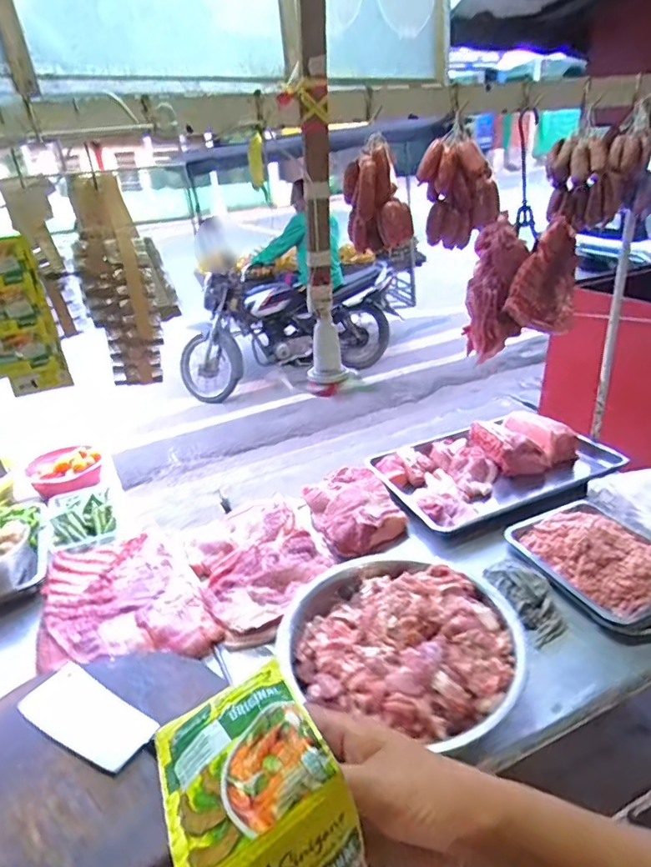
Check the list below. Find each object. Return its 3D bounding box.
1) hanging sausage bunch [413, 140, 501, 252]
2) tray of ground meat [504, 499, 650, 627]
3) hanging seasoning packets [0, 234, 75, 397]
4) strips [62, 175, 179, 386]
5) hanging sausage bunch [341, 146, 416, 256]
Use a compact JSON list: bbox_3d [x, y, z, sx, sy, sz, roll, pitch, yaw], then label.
[{"bbox_3d":[0.249,-0.445,0.986,0.144,0.175,0.083,0,28,8],"label":"hanging sausage bunch"},{"bbox_3d":[0.547,0.233,1.060,0.249,0.081,0.321,-15,29,-20],"label":"tray of ground meat"},{"bbox_3d":[-0.458,-0.169,0.783,0.095,0.219,0.025,-20,31,-28],"label":"hanging seasoning packets"},{"bbox_3d":[-0.320,-0.242,0.861,0.137,0.315,0.058,-19,31,-26],"label":"strips"},{"bbox_3d":[0.091,-0.407,0.922,0.111,0.158,0.079,-3,27,2],"label":"hanging sausage bunch"}]

